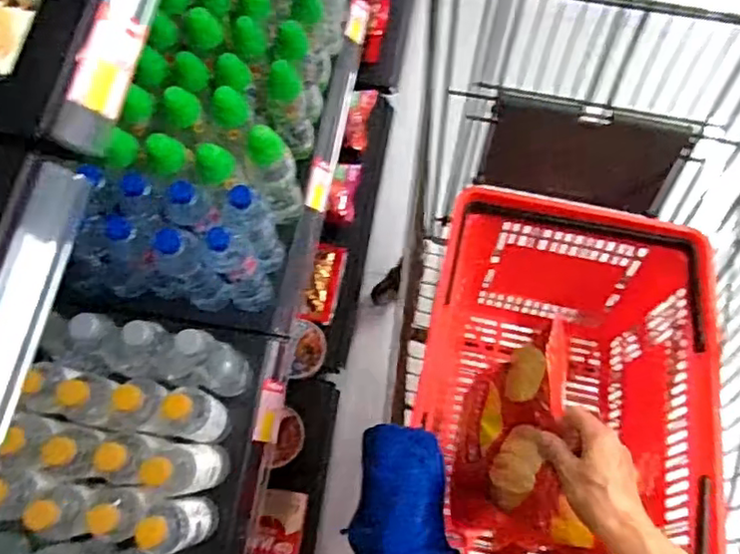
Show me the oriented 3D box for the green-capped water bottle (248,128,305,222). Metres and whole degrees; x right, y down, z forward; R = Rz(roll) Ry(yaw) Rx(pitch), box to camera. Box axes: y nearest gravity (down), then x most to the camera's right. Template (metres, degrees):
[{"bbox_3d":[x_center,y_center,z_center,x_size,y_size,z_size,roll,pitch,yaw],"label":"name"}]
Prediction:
[{"bbox_3d":[-0.145,-0.147,0.963,0.059,0.213,0.065,9,72,5],"label":"green-capped water bottle"}]

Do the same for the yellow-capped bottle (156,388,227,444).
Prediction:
[{"bbox_3d":[-0.249,0.193,0.889,0.068,0.184,0.068,10,72,5],"label":"yellow-capped bottle"}]

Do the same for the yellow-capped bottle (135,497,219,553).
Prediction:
[{"bbox_3d":[-0.251,0.330,0.845,0.056,0.193,0.066,-14,72,-3],"label":"yellow-capped bottle"}]

